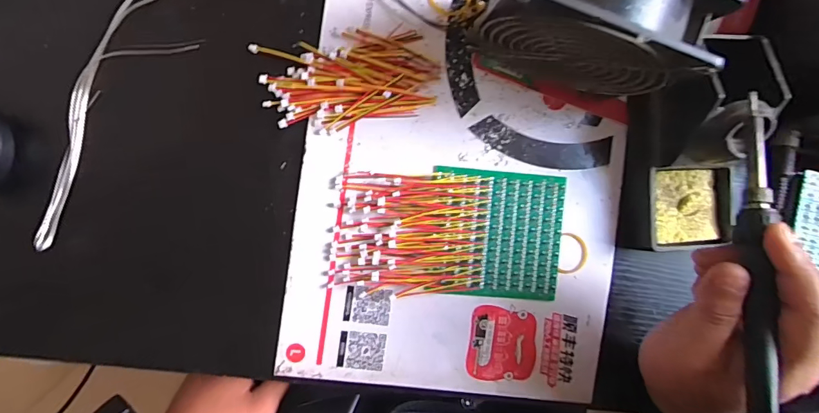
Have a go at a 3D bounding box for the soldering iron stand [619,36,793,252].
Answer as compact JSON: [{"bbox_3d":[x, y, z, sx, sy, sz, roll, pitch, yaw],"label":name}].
[{"bbox_3d":[0.209,-0.044,0.318,0.071,0.077,0.150,1,90,-7],"label":"soldering iron stand"}]

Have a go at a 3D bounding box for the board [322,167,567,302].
[{"bbox_3d":[0.032,0.020,0.331,0.169,0.013,0.093,3,90,-7],"label":"board"}]

